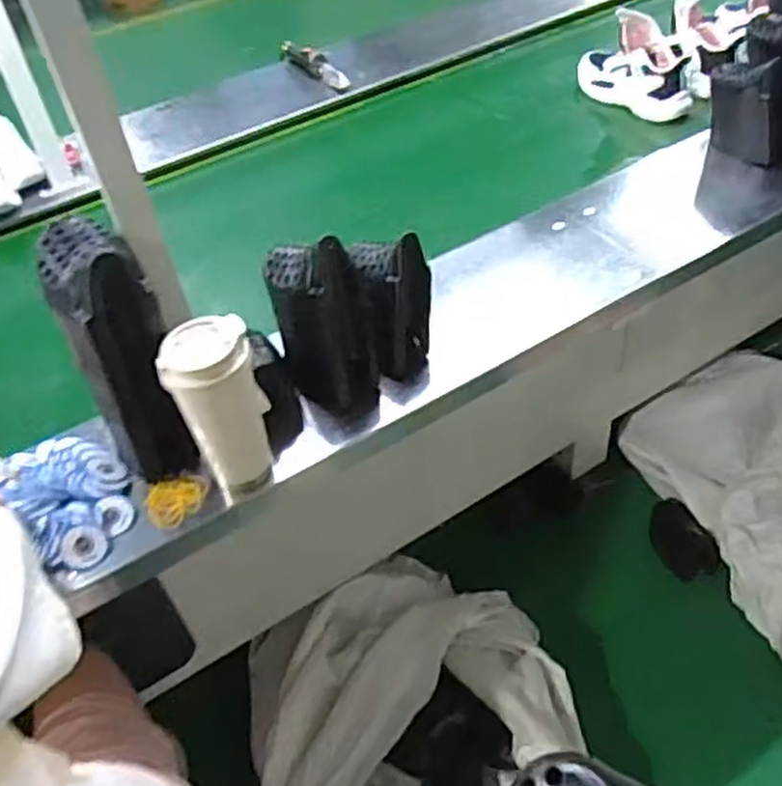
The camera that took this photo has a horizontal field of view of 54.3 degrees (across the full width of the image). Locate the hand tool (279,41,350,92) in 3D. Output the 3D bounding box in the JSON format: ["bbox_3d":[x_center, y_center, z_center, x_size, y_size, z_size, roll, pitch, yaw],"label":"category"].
[{"bbox_3d":[-0.159,-0.672,1.559,0.029,0.048,0.224,-31,50,-23],"label":"hand tool"}]

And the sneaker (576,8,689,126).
[{"bbox_3d":[0.431,-0.587,1.355,0.073,0.134,0.228,-27,48,-19],"label":"sneaker"}]

